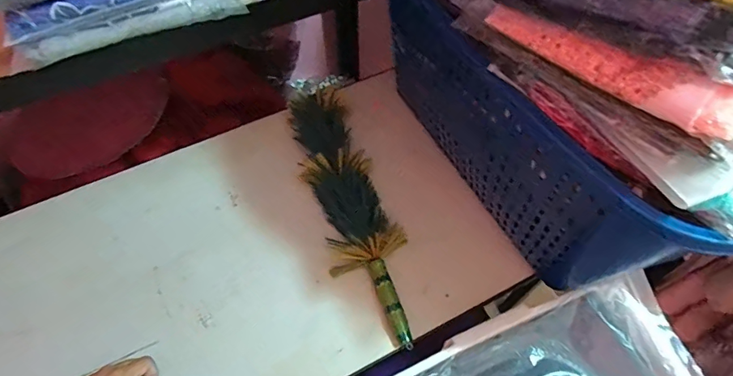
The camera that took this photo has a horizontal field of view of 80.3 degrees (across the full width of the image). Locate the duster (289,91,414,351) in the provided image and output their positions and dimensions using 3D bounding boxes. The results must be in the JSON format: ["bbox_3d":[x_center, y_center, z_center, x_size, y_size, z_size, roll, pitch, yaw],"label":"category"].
[{"bbox_3d":[-0.023,0.025,0.657,0.107,0.064,0.424,-20,62,-11],"label":"duster"}]

